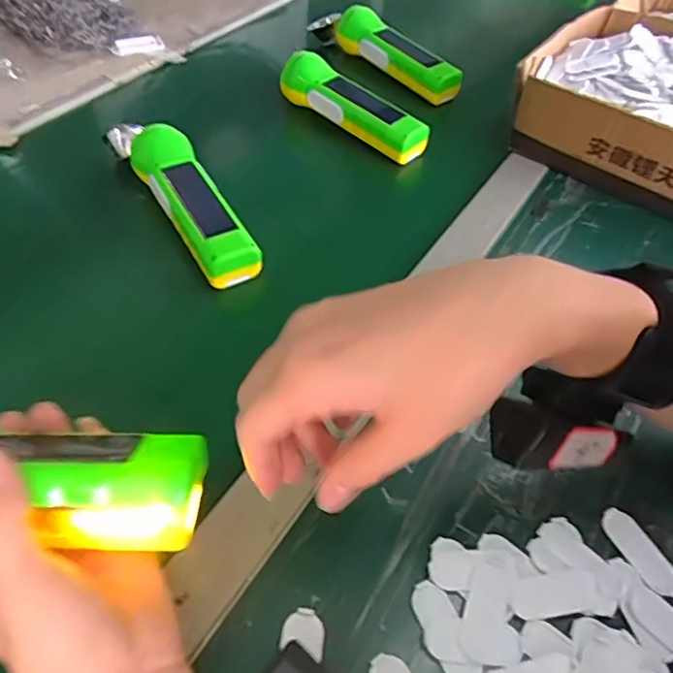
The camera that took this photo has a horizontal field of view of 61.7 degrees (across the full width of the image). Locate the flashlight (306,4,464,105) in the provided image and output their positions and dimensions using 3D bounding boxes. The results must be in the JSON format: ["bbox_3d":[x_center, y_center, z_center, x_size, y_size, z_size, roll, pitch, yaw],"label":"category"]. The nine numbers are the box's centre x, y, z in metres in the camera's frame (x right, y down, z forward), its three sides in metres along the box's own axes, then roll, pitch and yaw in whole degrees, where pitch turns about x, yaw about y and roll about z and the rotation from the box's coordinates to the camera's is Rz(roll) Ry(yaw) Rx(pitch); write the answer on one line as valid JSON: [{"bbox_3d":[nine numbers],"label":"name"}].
[{"bbox_3d":[0.053,-0.339,0.657,0.218,0.045,0.048,39,58,24],"label":"flashlight"}]

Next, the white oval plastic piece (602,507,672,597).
[{"bbox_3d":[0.171,0.121,0.317,0.018,0.004,0.050,-20,55,-20],"label":"white oval plastic piece"}]

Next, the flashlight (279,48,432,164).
[{"bbox_3d":[0.012,-0.233,0.567,0.172,0.040,0.049,37,57,23],"label":"flashlight"}]

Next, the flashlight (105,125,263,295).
[{"bbox_3d":[-0.125,-0.120,0.465,0.054,0.040,0.203,-26,57,-24],"label":"flashlight"}]

